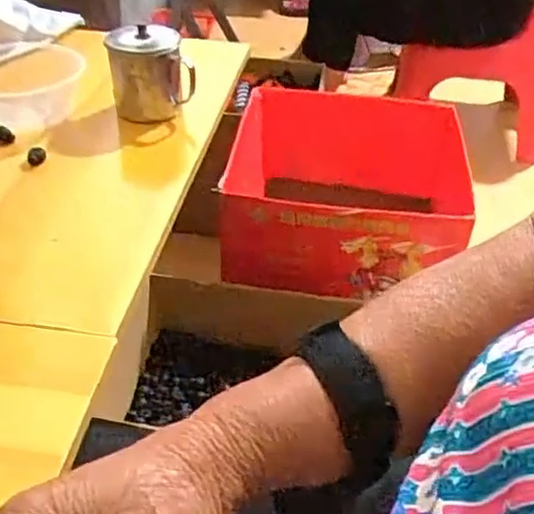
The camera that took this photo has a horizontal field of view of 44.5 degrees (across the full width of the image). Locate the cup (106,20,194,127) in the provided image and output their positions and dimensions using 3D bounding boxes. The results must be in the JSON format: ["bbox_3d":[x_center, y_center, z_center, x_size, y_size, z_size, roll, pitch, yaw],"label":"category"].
[{"bbox_3d":[-0.134,-0.211,0.744,0.086,0.106,0.086,-10,39,-14],"label":"cup"}]

